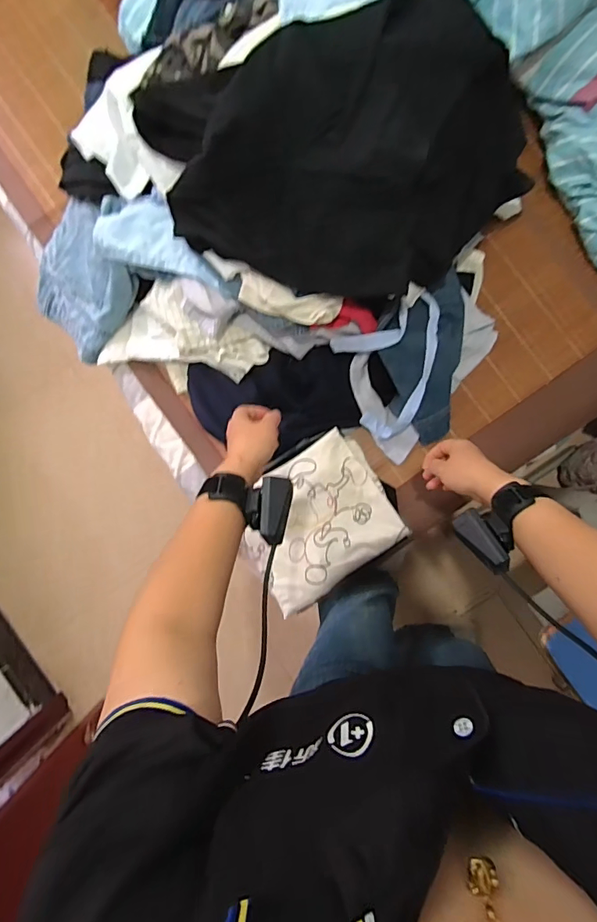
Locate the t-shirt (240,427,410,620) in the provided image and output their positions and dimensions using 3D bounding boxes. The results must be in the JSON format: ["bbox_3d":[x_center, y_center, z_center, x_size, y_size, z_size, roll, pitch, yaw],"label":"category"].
[{"bbox_3d":[0.030,0.104,0.787,0.258,0.057,0.220,-33,89,4],"label":"t-shirt"}]

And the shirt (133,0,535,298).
[{"bbox_3d":[0.084,-0.399,0.630,0.506,0.188,0.320,-22,90,4],"label":"shirt"}]

